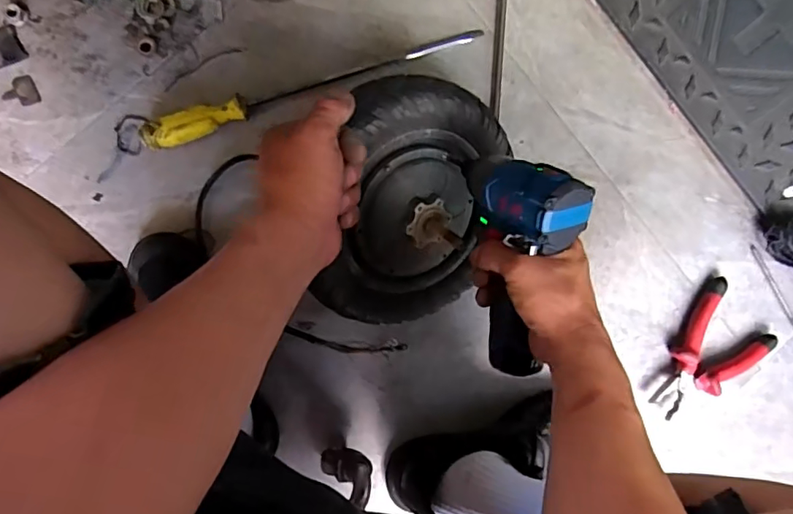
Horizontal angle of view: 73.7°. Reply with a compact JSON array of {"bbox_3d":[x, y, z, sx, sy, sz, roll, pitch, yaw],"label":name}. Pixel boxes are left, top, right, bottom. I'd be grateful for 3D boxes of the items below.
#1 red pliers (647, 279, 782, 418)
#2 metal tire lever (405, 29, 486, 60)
[{"bbox_3d":[0.400,0.125,0.691,0.176,0.030,0.116,-39,97,-4],"label":"red pliers"},{"bbox_3d":[0.059,-0.263,0.653,0.097,0.009,0.014,-17,95,-6],"label":"metal tire lever"}]

